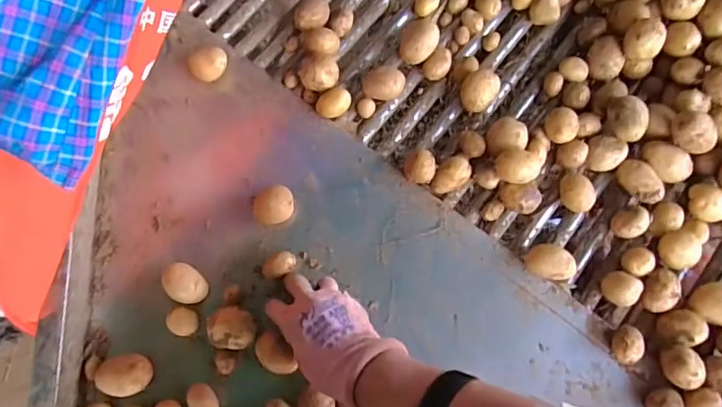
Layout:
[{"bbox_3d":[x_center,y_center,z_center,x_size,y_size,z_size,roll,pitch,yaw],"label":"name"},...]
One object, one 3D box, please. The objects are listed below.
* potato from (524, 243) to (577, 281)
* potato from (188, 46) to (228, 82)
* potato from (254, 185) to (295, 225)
[{"bbox_3d":[0.200,0.064,0.543,0.046,0.035,0.032,16,71,3],"label":"potato"},{"bbox_3d":[-0.180,-0.163,0.598,0.046,0.033,0.039,19,71,4],"label":"potato"},{"bbox_3d":[-0.094,0.003,0.555,0.043,0.027,0.039,-2,71,-3],"label":"potato"}]

